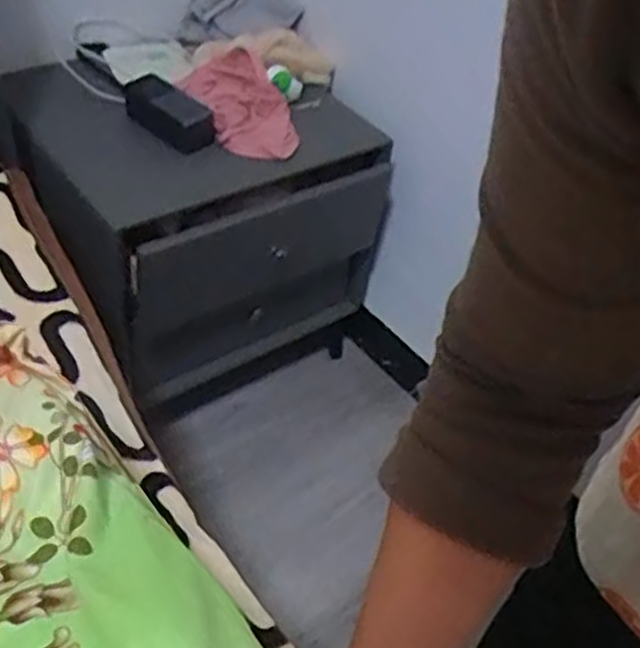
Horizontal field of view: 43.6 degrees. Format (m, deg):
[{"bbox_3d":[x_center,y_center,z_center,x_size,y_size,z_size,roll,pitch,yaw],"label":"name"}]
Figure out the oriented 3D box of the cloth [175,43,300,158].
[{"bbox_3d":[-0.114,-0.316,1.135,0.128,0.025,0.207,-15,65,-26],"label":"cloth"}]

